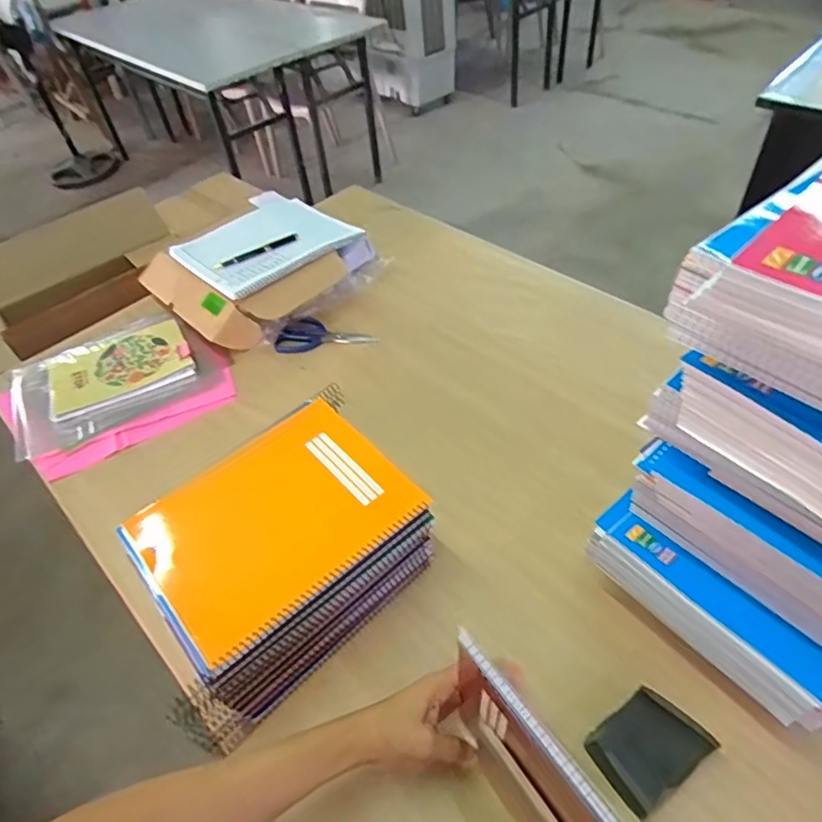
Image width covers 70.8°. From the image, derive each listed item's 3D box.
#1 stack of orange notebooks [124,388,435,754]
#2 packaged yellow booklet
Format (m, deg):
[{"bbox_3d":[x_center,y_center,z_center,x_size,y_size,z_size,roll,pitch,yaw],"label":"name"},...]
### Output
[{"bbox_3d":[-0.139,0.150,0.623,0.293,0.148,0.219,-35,53,-23],"label":"stack of orange notebooks"},{"bbox_3d":[-0.511,-0.061,0.944,0.285,0.025,0.237,-29,51,-18],"label":"packaged yellow booklet"}]

